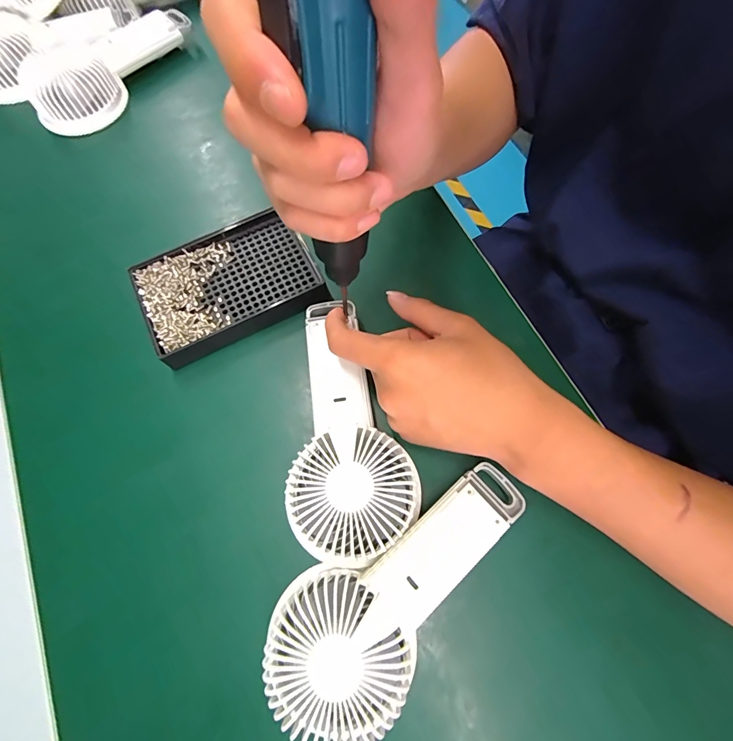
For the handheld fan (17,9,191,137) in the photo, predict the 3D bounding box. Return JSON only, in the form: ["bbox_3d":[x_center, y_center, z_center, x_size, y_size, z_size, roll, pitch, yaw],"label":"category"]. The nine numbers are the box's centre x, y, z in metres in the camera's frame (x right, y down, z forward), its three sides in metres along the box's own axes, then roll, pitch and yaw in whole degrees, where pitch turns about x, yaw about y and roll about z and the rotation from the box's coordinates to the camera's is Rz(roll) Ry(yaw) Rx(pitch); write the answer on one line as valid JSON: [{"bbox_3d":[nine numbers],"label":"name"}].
[{"bbox_3d":[-0.266,-0.322,0.392,0.074,0.036,0.187,32,75,12],"label":"handheld fan"}]

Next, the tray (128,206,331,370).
[{"bbox_3d":[-0.111,-0.070,0.309,0.135,0.024,0.093,-24,72,-6],"label":"tray"}]

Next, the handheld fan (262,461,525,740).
[{"bbox_3d":[0.019,0.123,0.228,0.174,0.047,0.073,-43,75,-12],"label":"handheld fan"}]

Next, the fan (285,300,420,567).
[{"bbox_3d":[-0.019,0.029,0.251,0.083,0.041,0.181,-10,71,-3],"label":"fan"}]

